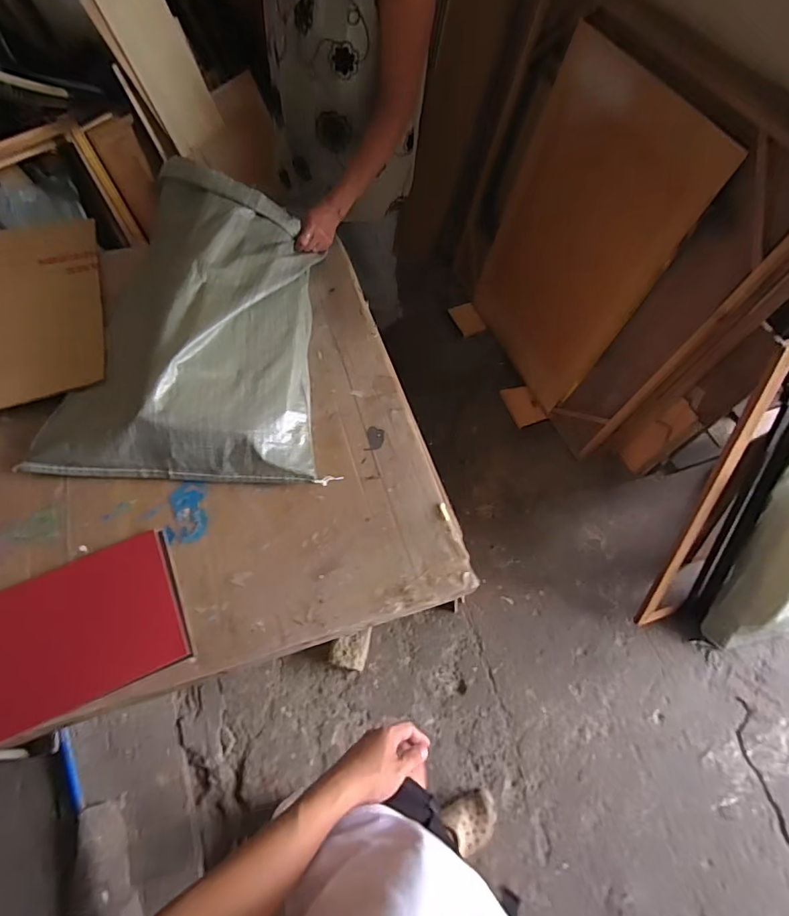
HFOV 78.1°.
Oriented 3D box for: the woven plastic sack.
[{"bbox_3d":[-0.346,-0.258,0.877,0.420,0.119,0.600,2,63,-2],"label":"woven plastic sack"}]

